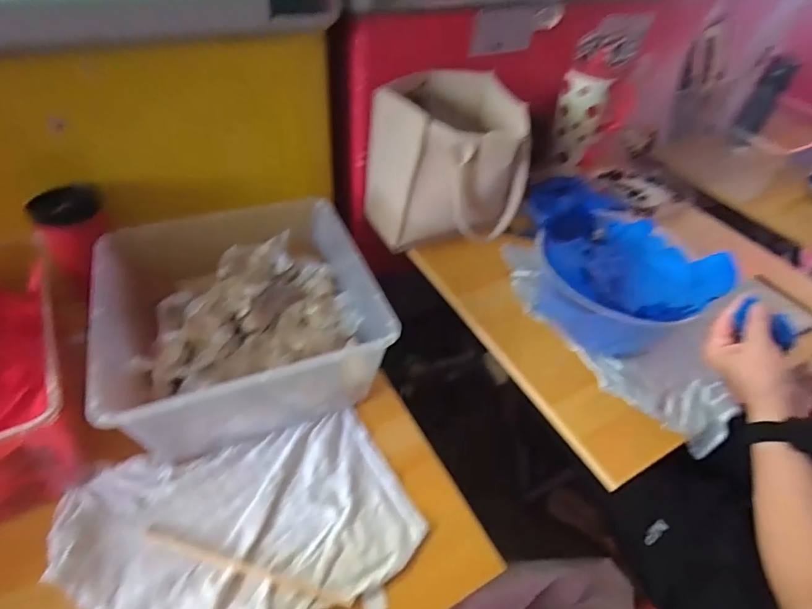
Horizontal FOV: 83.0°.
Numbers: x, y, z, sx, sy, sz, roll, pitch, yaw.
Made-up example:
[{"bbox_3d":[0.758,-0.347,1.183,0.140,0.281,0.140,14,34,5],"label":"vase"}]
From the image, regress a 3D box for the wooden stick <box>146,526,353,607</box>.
[{"bbox_3d":[-0.158,0.258,0.452,0.219,0.004,0.011,16,49,7],"label":"wooden stick"}]

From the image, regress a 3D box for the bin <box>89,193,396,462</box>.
[{"bbox_3d":[-0.196,0.018,0.576,0.295,0.136,0.264,-14,49,-19],"label":"bin"}]

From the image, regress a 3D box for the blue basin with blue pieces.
[{"bbox_3d":[0.286,-0.036,0.641,0.215,0.098,0.210,3,46,-4],"label":"blue basin with blue pieces"}]

